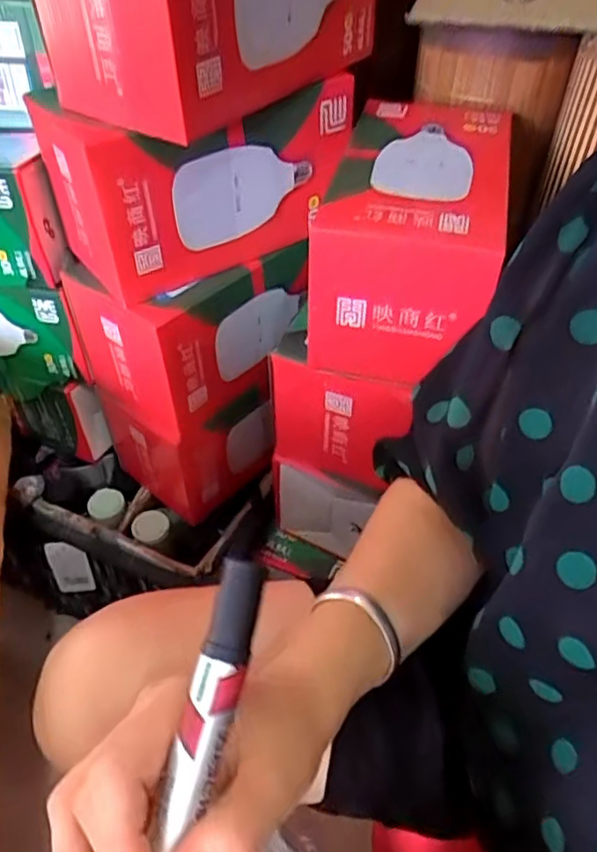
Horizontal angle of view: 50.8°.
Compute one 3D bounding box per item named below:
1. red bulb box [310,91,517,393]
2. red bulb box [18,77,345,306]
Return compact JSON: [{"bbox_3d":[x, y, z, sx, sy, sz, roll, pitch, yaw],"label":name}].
[{"bbox_3d":[0.093,-0.157,0.525,0.122,0.136,0.228,12,44,8],"label":"red bulb box"},{"bbox_3d":[-0.085,-0.215,0.531,0.229,0.123,0.141,-28,52,-30],"label":"red bulb box"}]

